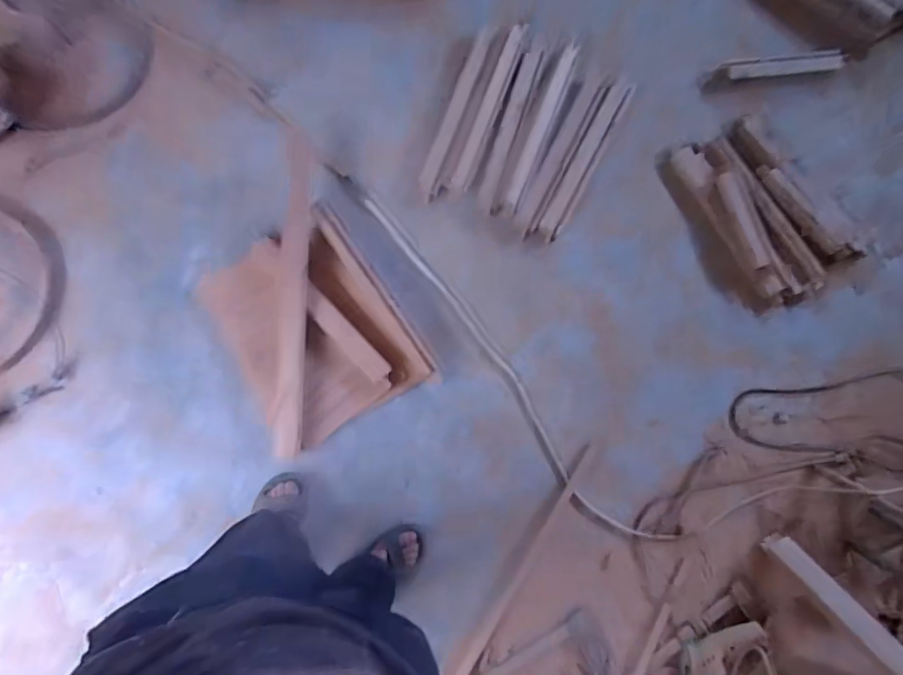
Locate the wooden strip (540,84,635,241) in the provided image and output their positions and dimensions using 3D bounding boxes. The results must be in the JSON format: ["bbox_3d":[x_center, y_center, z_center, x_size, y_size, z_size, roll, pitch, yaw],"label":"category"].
[{"bbox_3d":[0.348,-0.463,1.435,0.057,0.026,0.467,28,79,2],"label":"wooden strip"}]

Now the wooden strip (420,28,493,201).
[{"bbox_3d":[0.009,-0.578,1.422,0.047,0.018,0.464,20,79,0],"label":"wooden strip"}]

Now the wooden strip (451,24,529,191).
[{"bbox_3d":[0.104,-0.597,1.427,0.052,0.028,0.471,21,79,1],"label":"wooden strip"}]

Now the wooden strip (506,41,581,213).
[{"bbox_3d":[0.243,-0.547,1.429,0.043,0.015,0.490,21,79,1],"label":"wooden strip"}]

